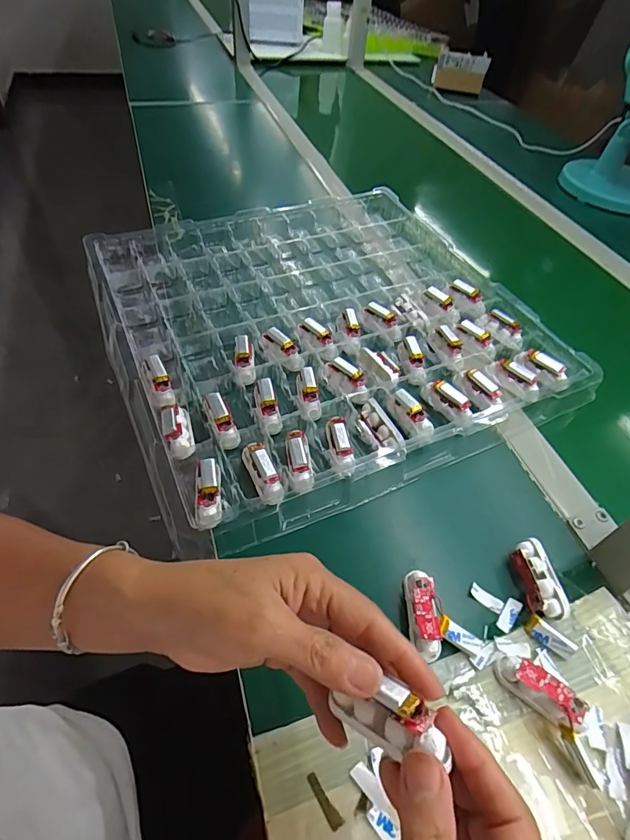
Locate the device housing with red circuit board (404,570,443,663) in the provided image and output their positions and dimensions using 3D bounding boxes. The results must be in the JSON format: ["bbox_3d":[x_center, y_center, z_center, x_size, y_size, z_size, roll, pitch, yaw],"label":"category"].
[{"bbox_3d":[0.079,0.144,0.332,0.022,0.022,0.059,5,50,-2],"label":"device housing with red circuit board"}]

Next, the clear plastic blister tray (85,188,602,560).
[{"bbox_3d":[0.008,-0.127,0.539,0.473,0.038,0.472,-18,54,-19],"label":"clear plastic blister tray"}]

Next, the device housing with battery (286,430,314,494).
[{"bbox_3d":[-0.014,0.033,0.397,0.021,0.012,0.062,-4,51,-9],"label":"device housing with battery"}]

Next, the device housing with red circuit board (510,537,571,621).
[{"bbox_3d":[0.173,0.127,0.352,0.027,0.020,0.058,-3,51,-8],"label":"device housing with red circuit board"}]

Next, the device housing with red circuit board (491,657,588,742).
[{"bbox_3d":[0.154,0.184,0.301,0.060,0.019,0.021,39,57,24],"label":"device housing with red circuit board"}]

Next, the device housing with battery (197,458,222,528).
[{"bbox_3d":[-0.089,0.061,0.374,0.019,0.023,0.055,-3,67,-9],"label":"device housing with battery"}]

